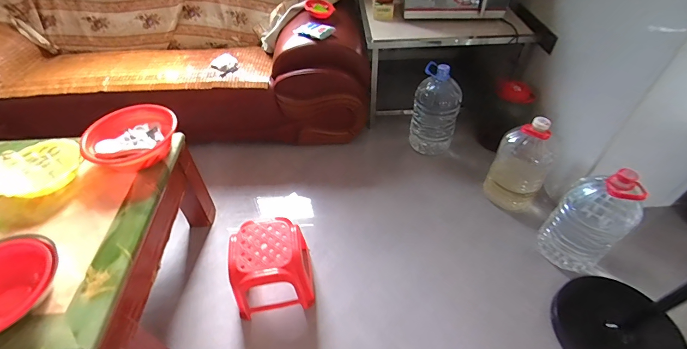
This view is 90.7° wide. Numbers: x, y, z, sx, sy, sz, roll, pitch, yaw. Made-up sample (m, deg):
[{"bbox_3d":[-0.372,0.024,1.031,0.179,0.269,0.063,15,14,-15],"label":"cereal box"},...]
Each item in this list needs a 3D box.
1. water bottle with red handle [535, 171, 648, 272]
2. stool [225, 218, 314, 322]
[{"bbox_3d":[0.977,0.165,1.331,0.255,0.468,0.246,-32,54,-25],"label":"water bottle with red handle"},{"bbox_3d":[-0.269,0.345,1.289,0.280,0.244,0.267,-9,48,-7],"label":"stool"}]

